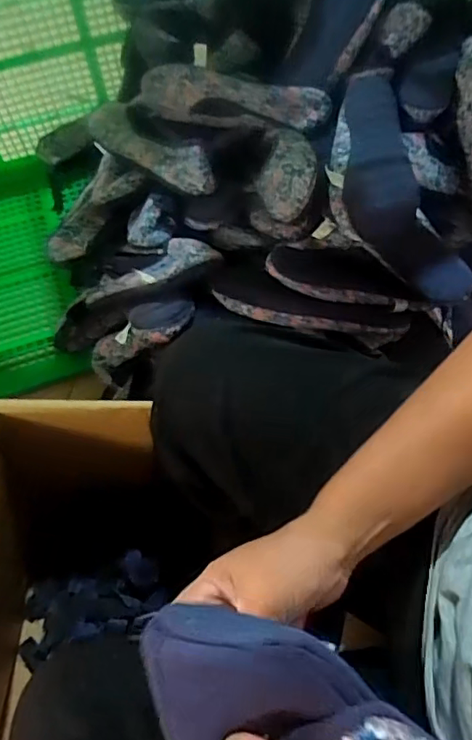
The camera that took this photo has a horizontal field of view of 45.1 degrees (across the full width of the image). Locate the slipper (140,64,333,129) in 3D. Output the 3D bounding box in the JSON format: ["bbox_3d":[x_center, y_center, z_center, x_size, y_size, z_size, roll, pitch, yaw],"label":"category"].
[{"bbox_3d":[-0.004,-0.387,0.818,0.275,0.080,0.041,6,63,5],"label":"slipper"}]

